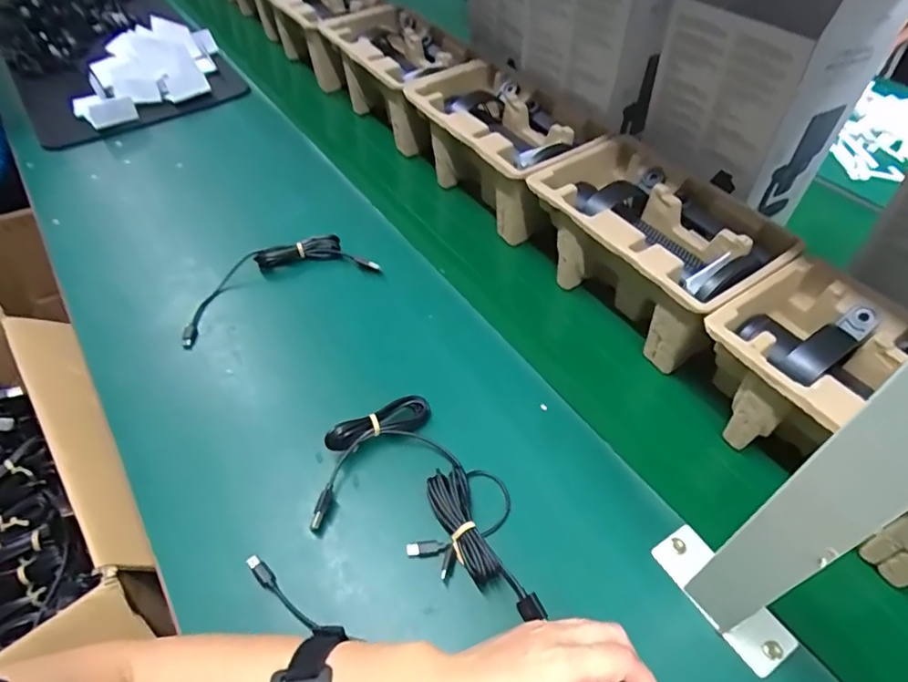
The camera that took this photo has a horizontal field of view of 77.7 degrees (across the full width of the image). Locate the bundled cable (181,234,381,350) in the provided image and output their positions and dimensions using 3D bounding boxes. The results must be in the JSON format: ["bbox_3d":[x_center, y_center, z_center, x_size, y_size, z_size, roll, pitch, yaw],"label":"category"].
[{"bbox_3d":[-0.193,-0.067,0.604,0.208,0.042,0.074,-22,52,-21],"label":"bundled cable"}]

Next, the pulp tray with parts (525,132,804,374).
[{"bbox_3d":[0.197,-0.093,0.570,0.162,0.104,0.223,-26,53,-24],"label":"pulp tray with parts"}]

